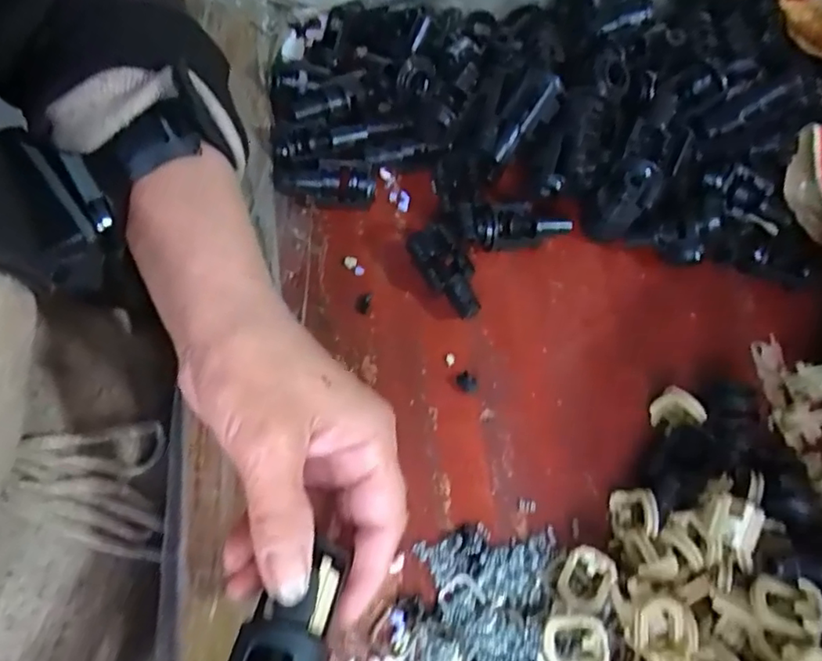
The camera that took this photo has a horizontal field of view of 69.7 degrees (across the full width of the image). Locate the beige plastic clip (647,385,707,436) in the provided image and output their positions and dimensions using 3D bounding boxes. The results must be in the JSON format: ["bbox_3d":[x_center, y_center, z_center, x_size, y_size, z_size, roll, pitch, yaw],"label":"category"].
[{"bbox_3d":[0.136,0.044,0.307,0.016,0.025,0.022,-33,73,-19],"label":"beige plastic clip"}]

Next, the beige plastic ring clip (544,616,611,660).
[{"bbox_3d":[0.068,0.131,0.244,0.027,0.004,0.023,-15,73,32],"label":"beige plastic ring clip"}]

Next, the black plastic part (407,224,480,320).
[{"bbox_3d":[0.021,-0.031,0.321,0.024,0.025,0.051,-30,72,-18],"label":"black plastic part"}]

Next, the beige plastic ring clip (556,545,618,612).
[{"bbox_3d":[0.079,0.111,0.263,0.022,0.008,0.027,25,65,6],"label":"beige plastic ring clip"}]

